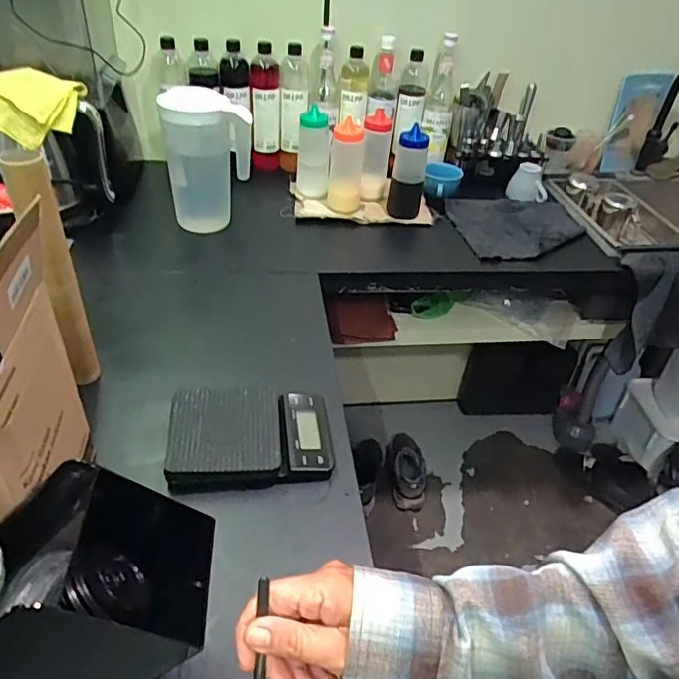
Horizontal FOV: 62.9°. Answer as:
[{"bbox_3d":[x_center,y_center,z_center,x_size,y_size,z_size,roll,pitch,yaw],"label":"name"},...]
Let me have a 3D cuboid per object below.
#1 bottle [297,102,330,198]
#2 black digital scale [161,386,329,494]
[{"bbox_3d":[-0.054,-0.386,1.189,0.072,0.192,0.057,2,38,-5],"label":"bottle"},{"bbox_3d":[-0.108,0.113,0.682,0.189,0.031,0.141,-1,39,-9],"label":"black digital scale"}]

